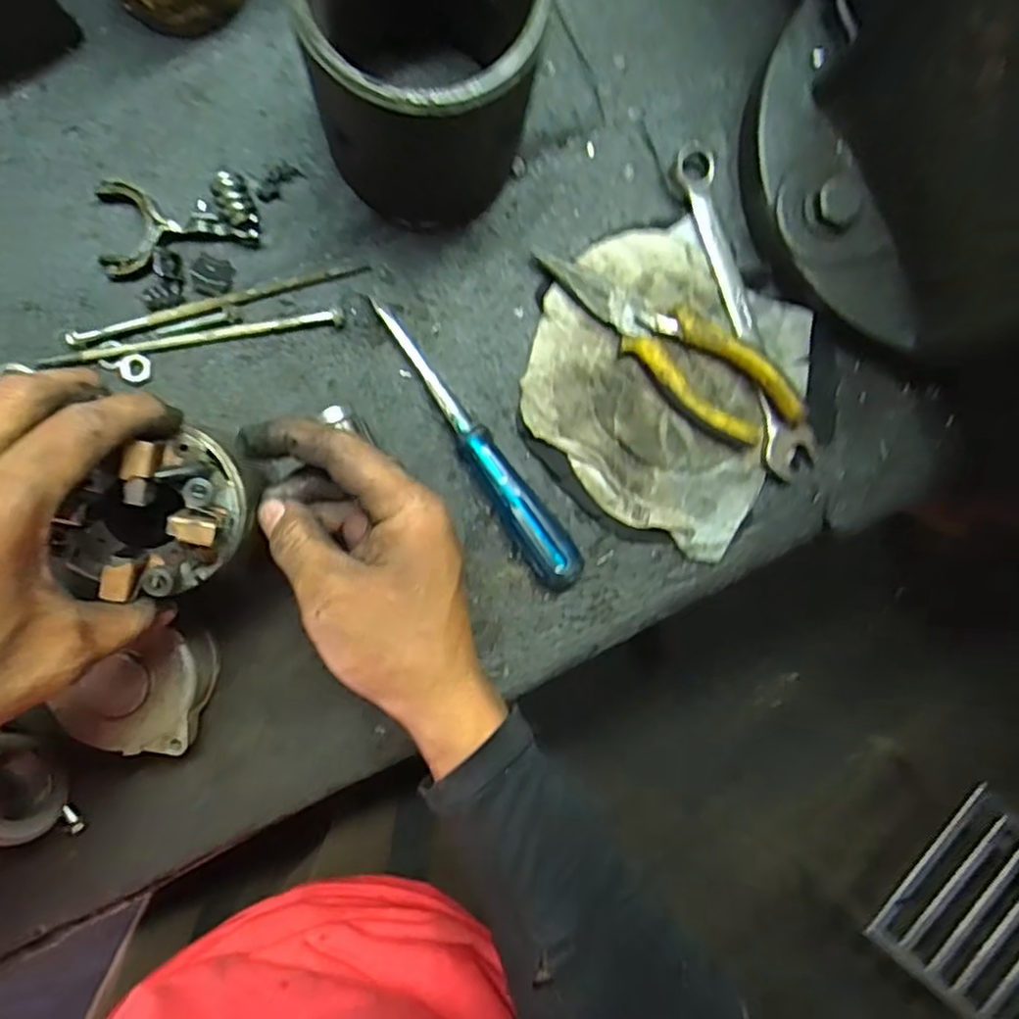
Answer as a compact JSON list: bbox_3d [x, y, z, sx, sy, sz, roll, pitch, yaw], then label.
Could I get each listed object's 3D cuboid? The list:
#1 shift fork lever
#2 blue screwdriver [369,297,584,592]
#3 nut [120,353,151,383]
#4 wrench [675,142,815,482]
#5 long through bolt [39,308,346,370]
[{"bbox_3d":[-0.182,-0.154,0.379,0.082,0.013,0.050,-1,91,-6],"label":"shift fork lever"},{"bbox_3d":[-0.018,-0.035,0.400,0.027,0.030,0.186,-35,94,-5],"label":"blue screwdriver"},{"bbox_3d":[-0.210,-0.079,0.384,0.015,0.004,0.015,0,91,-6],"label":"nut"},{"bbox_3d":[0.142,-0.118,0.409,0.032,0.014,0.204,-18,92,-6],"label":"wrench"},{"bbox_3d":[-0.175,-0.096,0.387,0.161,0.008,0.009,-11,92,-6],"label":"long through bolt"}]

